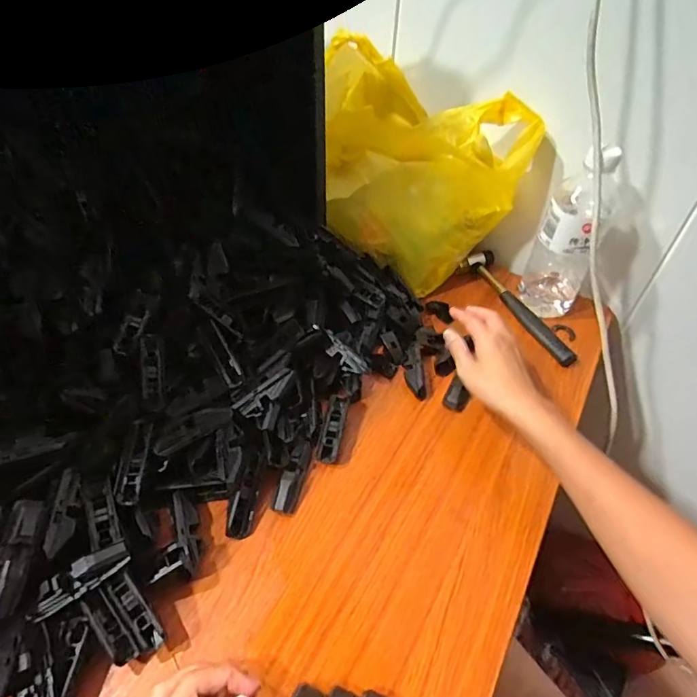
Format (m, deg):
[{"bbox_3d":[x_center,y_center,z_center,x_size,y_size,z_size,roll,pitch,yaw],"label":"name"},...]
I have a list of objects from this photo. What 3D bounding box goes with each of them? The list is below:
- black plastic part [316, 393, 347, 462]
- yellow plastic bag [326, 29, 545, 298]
[{"bbox_3d":[-0.015,0.079,0.469,0.018,0.022,0.071,10,46,6],"label":"black plastic part"},{"bbox_3d":[0.064,-0.229,0.607,0.274,0.222,0.173,31,51,26],"label":"yellow plastic bag"}]

